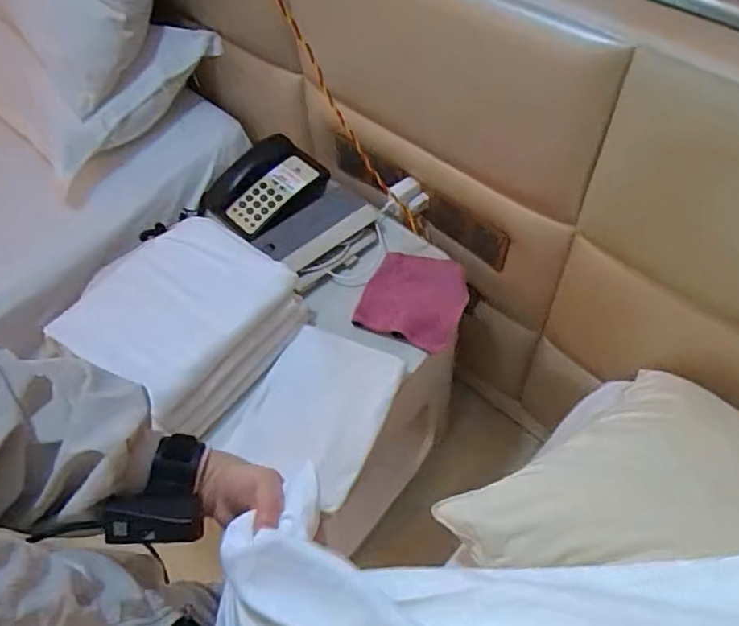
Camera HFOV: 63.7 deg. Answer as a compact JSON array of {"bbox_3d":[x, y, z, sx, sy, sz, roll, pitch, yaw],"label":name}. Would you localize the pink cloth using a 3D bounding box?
[{"bbox_3d":[0.078,-0.031,1.000,0.171,0.033,0.170,22,60,18],"label":"pink cloth"}]

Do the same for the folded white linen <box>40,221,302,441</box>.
[{"bbox_3d":[-0.294,0.009,0.942,0.283,0.122,0.292,31,63,23],"label":"folded white linen"}]

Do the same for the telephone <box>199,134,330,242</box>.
[{"bbox_3d":[-0.201,-0.241,1.150,0.196,0.061,0.207,38,66,26],"label":"telephone"}]

